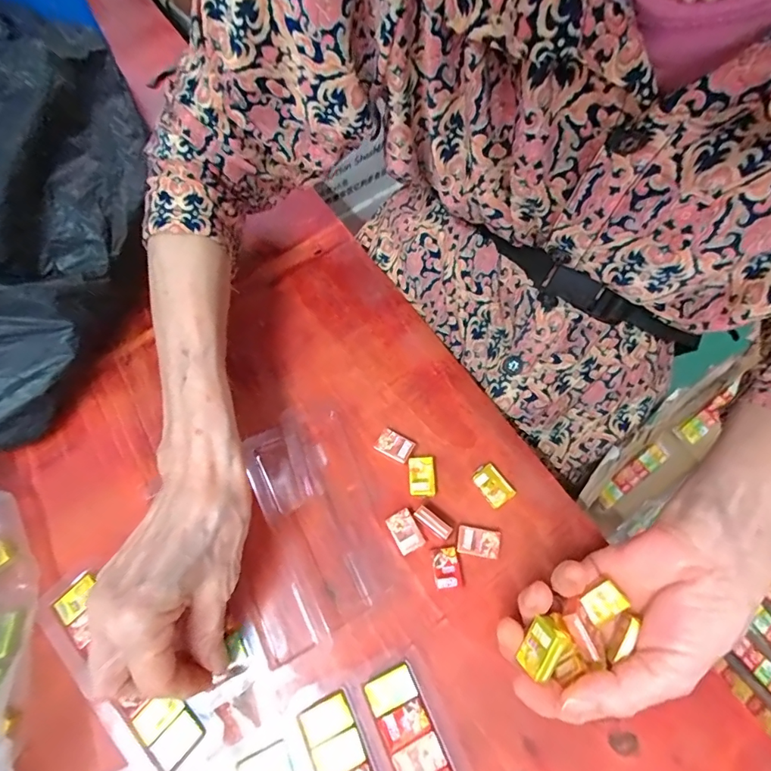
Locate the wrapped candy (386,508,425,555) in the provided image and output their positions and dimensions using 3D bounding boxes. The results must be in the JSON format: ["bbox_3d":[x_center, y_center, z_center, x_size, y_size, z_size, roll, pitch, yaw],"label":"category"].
[{"bbox_3d":[0.013,0.093,0.287,0.017,0.007,0.025,-27,69,-9],"label":"wrapped candy"}]

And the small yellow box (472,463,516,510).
[{"bbox_3d":[0.070,0.065,0.295,0.018,0.007,0.027,-34,70,-11],"label":"small yellow box"}]

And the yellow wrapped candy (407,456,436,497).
[{"bbox_3d":[0.024,0.060,0.299,0.018,0.010,0.026,-3,68,1],"label":"yellow wrapped candy"}]

